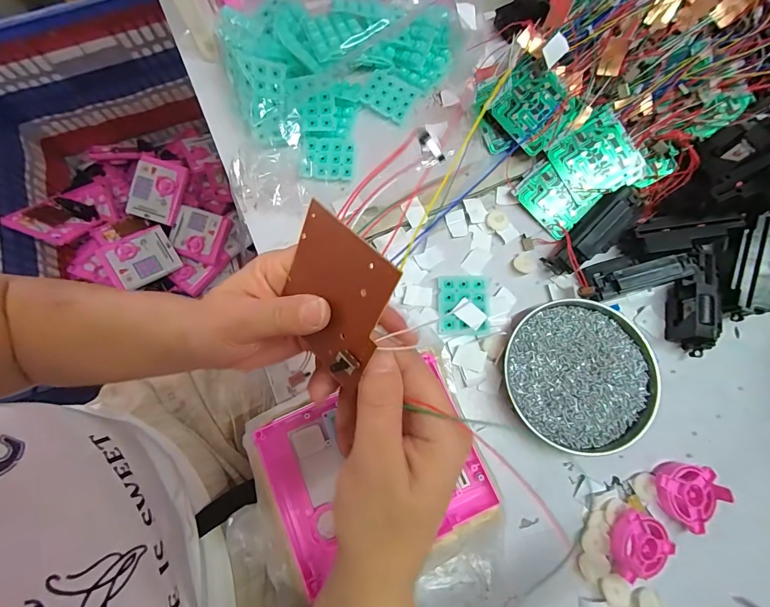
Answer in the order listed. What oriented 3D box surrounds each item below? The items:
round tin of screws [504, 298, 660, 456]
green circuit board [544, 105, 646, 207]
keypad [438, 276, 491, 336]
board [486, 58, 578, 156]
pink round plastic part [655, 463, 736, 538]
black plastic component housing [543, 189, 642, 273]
[{"bbox_3d":[0.181,0.065,0.340,0.132,0.026,0.133,0,78,0],"label":"round tin of screws"},{"bbox_3d":[0.213,-0.145,0.372,0.071,0.004,0.076,-30,93,12],"label":"green circuit board"},{"bbox_3d":[0.079,0.002,0.366,0.050,0.008,0.058,0,78,0],"label":"keypad"},{"bbox_3d":[0.150,-0.201,0.374,0.066,0.007,0.082,-41,90,5],"label":"board"},{"bbox_3d":[0.264,0.162,0.319,0.050,0.025,0.054,42,81,8],"label":"pink round plastic part"},{"bbox_3d":[0.206,-0.068,0.361,0.036,0.038,0.097,44,97,9],"label":"black plastic component housing"}]

